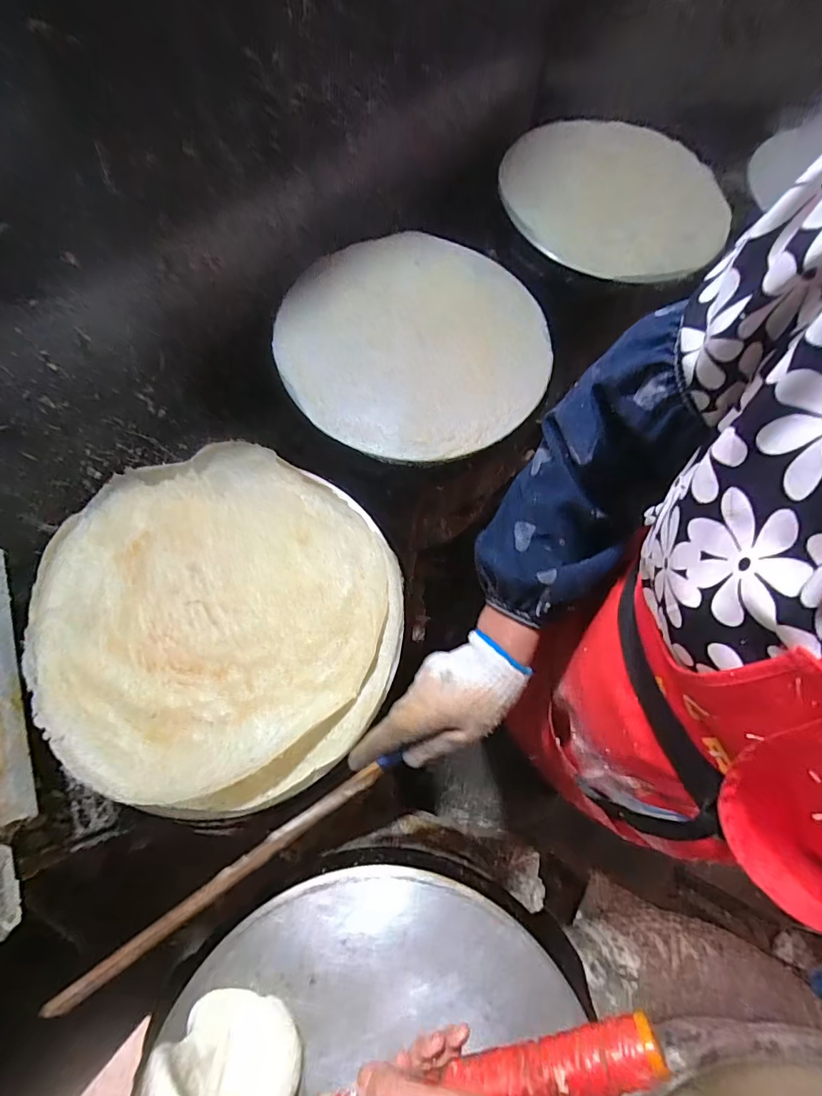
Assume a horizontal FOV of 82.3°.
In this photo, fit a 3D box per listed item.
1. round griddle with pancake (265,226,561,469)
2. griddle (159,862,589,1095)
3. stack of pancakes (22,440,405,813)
[{"bbox_3d":[0.011,-0.305,0.680,0.372,0.035,0.383,1,67,-2],"label":"round griddle with pancake"},{"bbox_3d":[-0.044,0.487,0.377,0.355,0.040,0.380,1,67,-2],"label":"griddle"},{"bbox_3d":[-0.215,0.071,0.514,0.402,0.044,0.378,20,67,6],"label":"stack of pancakes"}]

